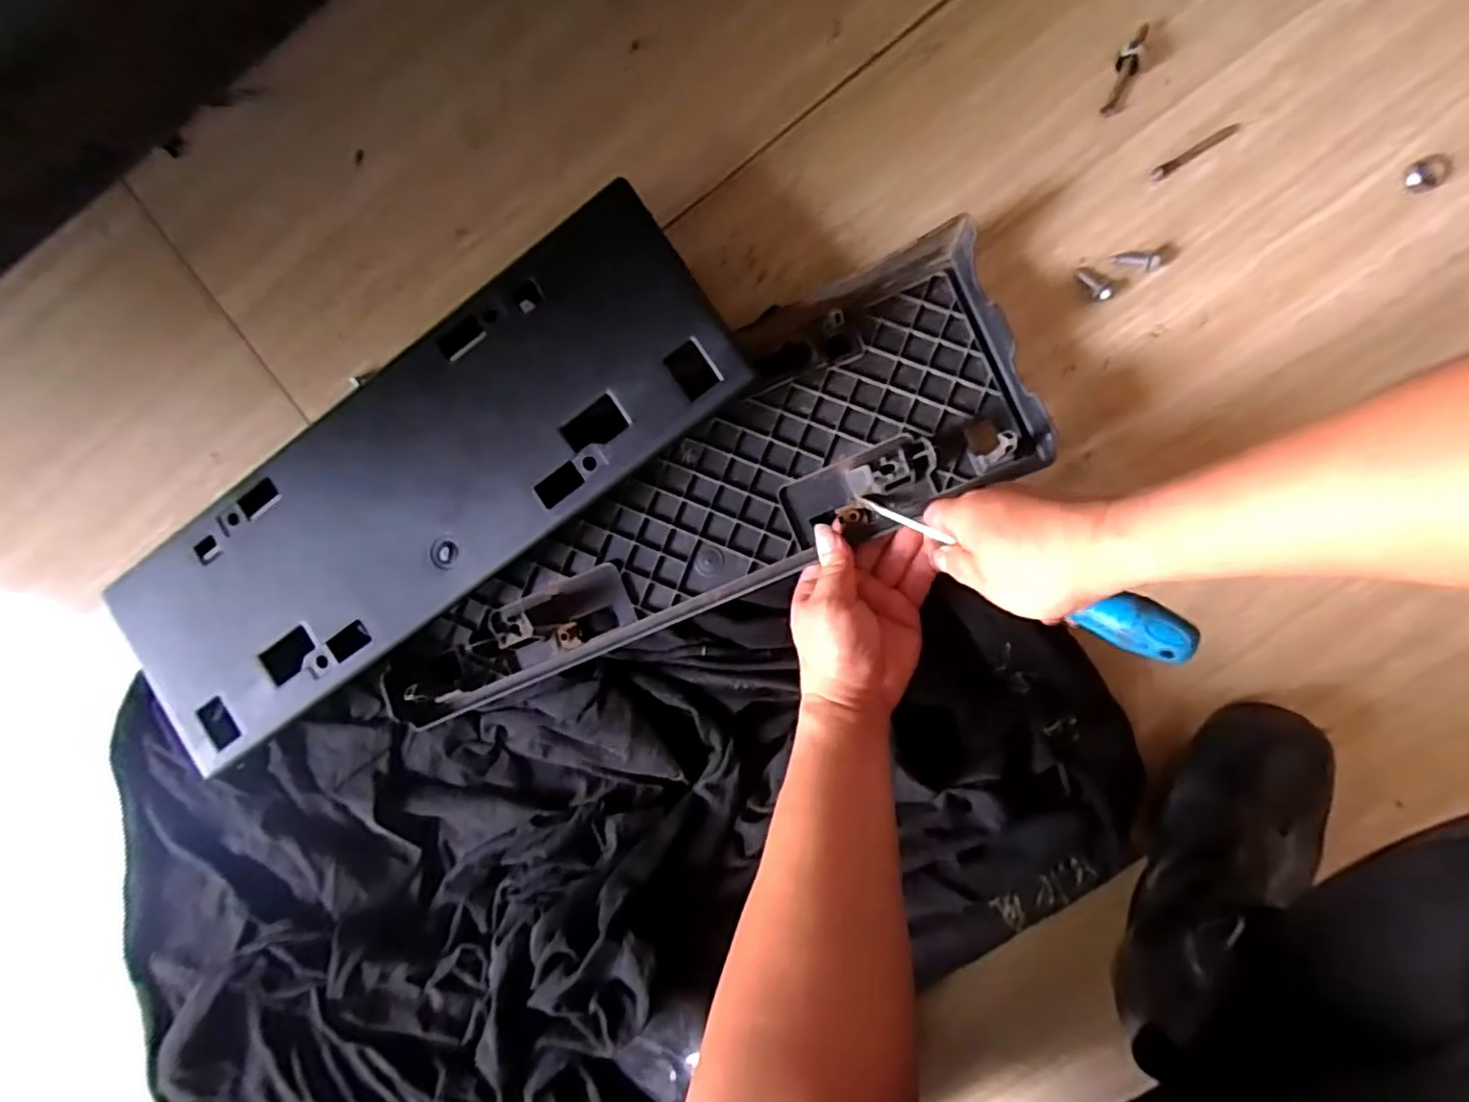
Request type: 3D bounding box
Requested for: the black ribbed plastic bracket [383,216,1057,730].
[{"bbox_3d":[-0.021,-0.024,0.441,0.451,0.056,0.153,-32,95,4],"label":"black ribbed plastic bracket"}]

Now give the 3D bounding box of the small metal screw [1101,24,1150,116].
[{"bbox_3d":[0.253,-0.313,0.435,0.014,0.013,0.053,25,99,-1],"label":"small metal screw"}]

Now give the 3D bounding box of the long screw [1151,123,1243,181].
[{"bbox_3d":[0.299,-0.259,0.435,0.057,0.004,0.009,-28,96,6],"label":"long screw"}]

